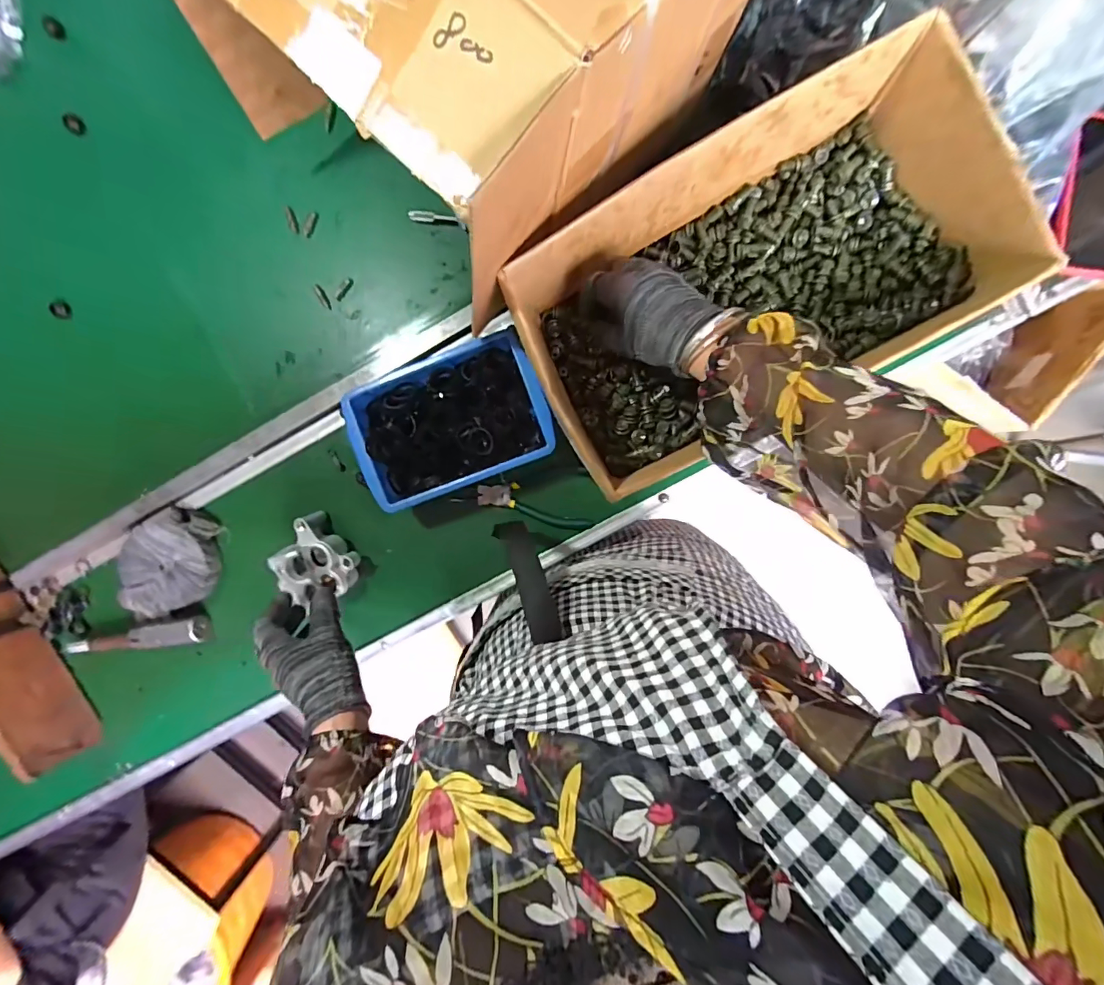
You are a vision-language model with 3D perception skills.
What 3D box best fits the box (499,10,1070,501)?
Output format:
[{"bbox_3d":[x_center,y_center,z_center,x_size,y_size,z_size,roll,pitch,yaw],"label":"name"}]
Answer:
[{"bbox_3d":[0.170,-0.184,0.432,0.392,0.117,0.215,-28,93,5],"label":"box"}]

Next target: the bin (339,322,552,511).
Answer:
[{"bbox_3d":[-0.110,-0.077,0.522,0.208,0.054,0.143,-20,94,5],"label":"bin"}]

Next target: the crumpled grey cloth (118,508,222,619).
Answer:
[{"bbox_3d":[-0.462,0.085,0.568,0.122,0.037,0.118,-15,95,5],"label":"crumpled grey cloth"}]

